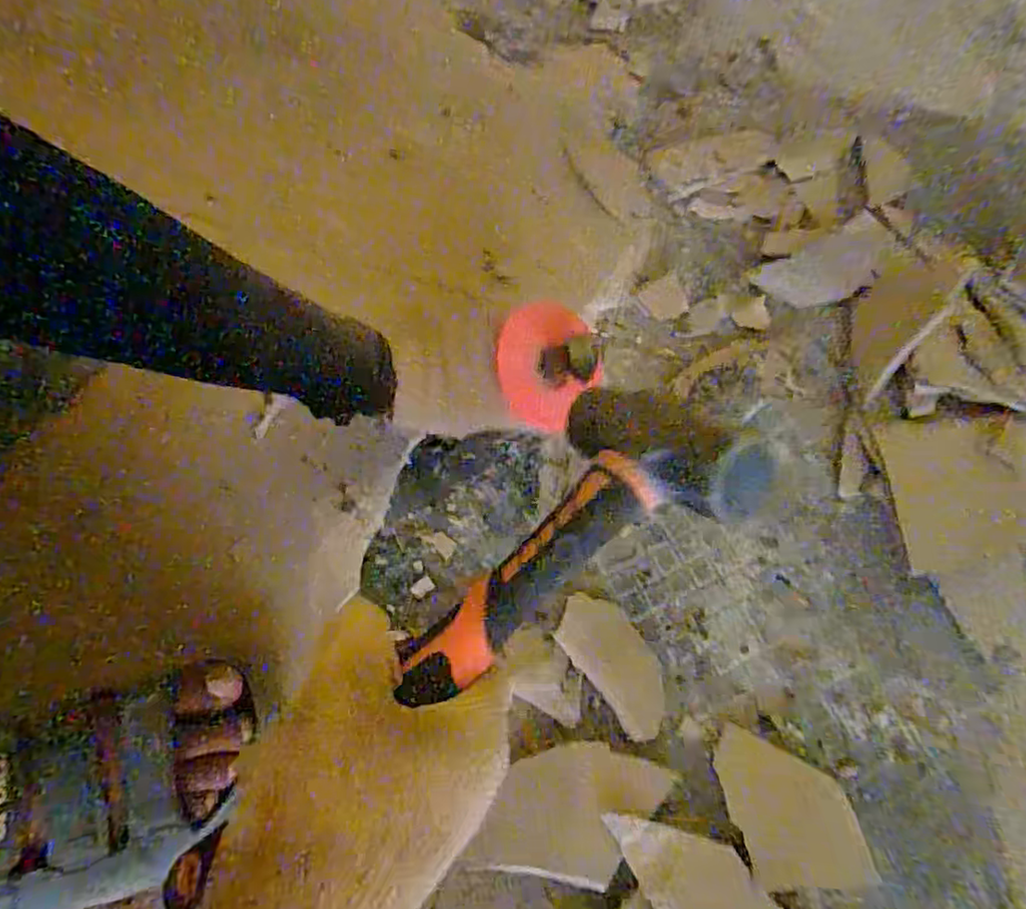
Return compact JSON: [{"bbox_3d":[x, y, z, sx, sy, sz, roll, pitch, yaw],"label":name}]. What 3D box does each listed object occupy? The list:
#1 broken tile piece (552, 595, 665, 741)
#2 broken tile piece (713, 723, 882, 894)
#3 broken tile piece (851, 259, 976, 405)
[{"bbox_3d":[0.069,0.138,0.421,0.048,0.007,0.095,-35,73,-11],"label":"broken tile piece"},{"bbox_3d":[0.170,0.215,0.385,0.075,0.014,0.091,-11,70,-3],"label":"broken tile piece"},{"bbox_3d":[0.289,-0.102,0.482,0.053,0.004,0.127,37,86,28],"label":"broken tile piece"}]

